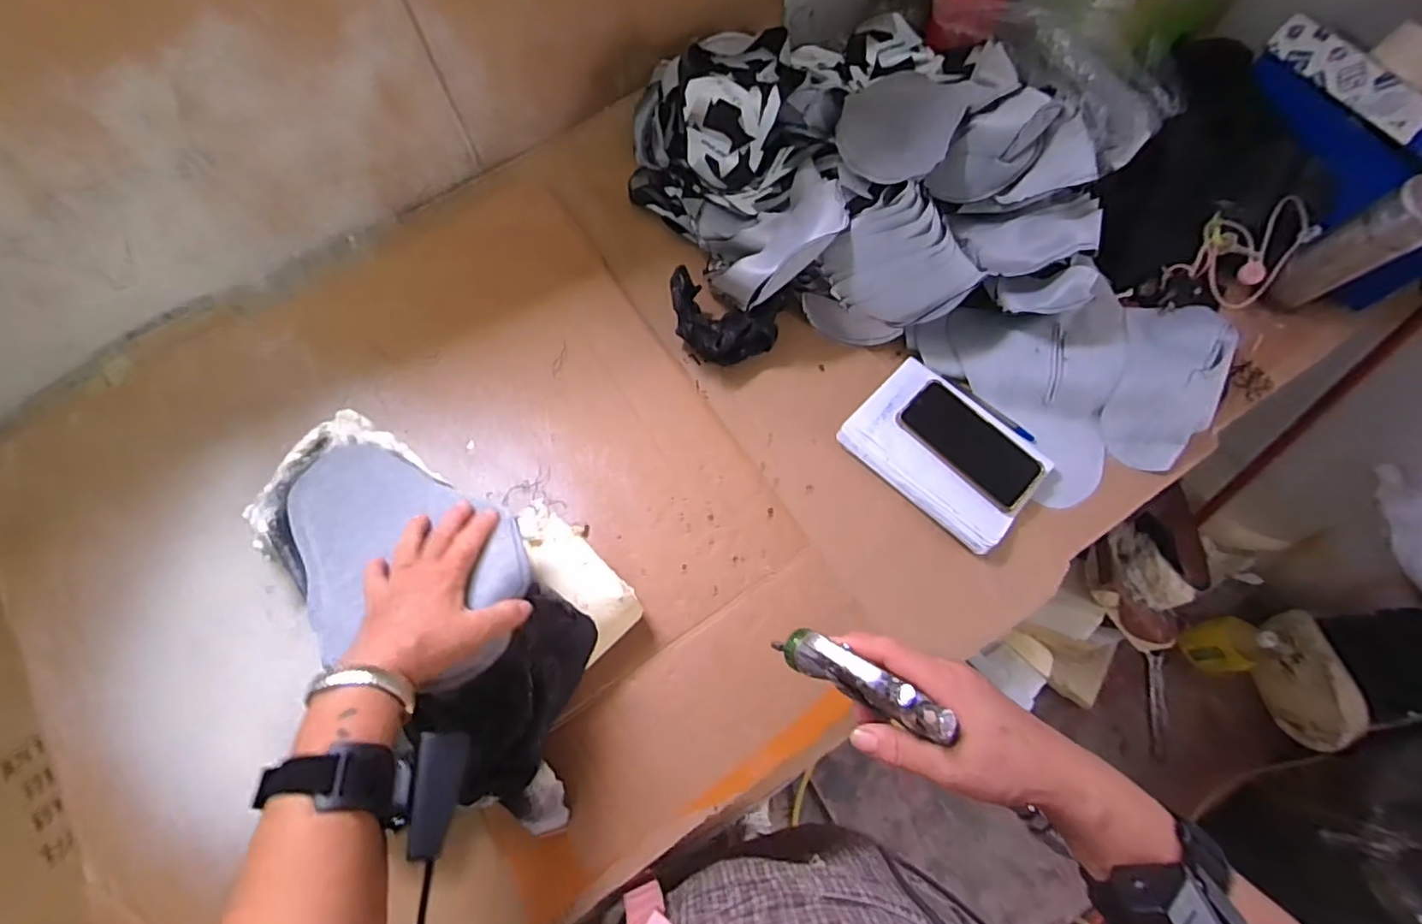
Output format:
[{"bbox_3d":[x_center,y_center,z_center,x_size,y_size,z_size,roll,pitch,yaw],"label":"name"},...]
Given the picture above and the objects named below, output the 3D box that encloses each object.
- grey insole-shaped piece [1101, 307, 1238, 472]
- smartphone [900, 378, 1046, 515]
[{"bbox_3d":[0.546,-0.111,0.719,0.125,0.059,0.238,19,68,4],"label":"grey insole-shaped piece"},{"bbox_3d":[0.297,-0.021,0.693,0.164,0.011,0.081,43,75,14],"label":"smartphone"}]

